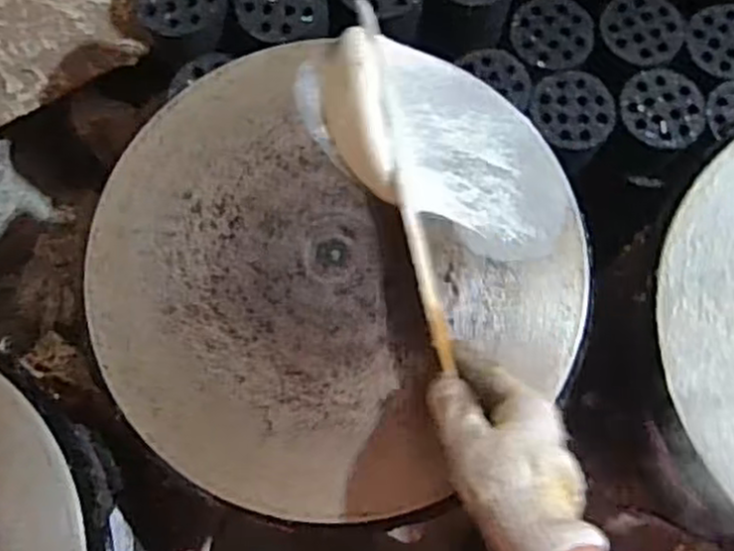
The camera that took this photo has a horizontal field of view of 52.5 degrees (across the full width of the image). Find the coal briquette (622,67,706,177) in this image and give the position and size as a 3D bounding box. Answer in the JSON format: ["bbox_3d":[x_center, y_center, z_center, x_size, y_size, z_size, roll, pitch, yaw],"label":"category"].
[{"bbox_3d":[0.349,-0.186,0.904,0.098,0.084,0.098,0,76,0],"label":"coal briquette"}]

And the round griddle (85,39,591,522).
[{"bbox_3d":[-0.026,-0.017,0.577,0.365,0.023,0.356,0,76,0],"label":"round griddle"}]

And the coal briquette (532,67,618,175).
[{"bbox_3d":[0.243,-0.186,0.899,0.093,0.072,0.100,0,76,0],"label":"coal briquette"}]

